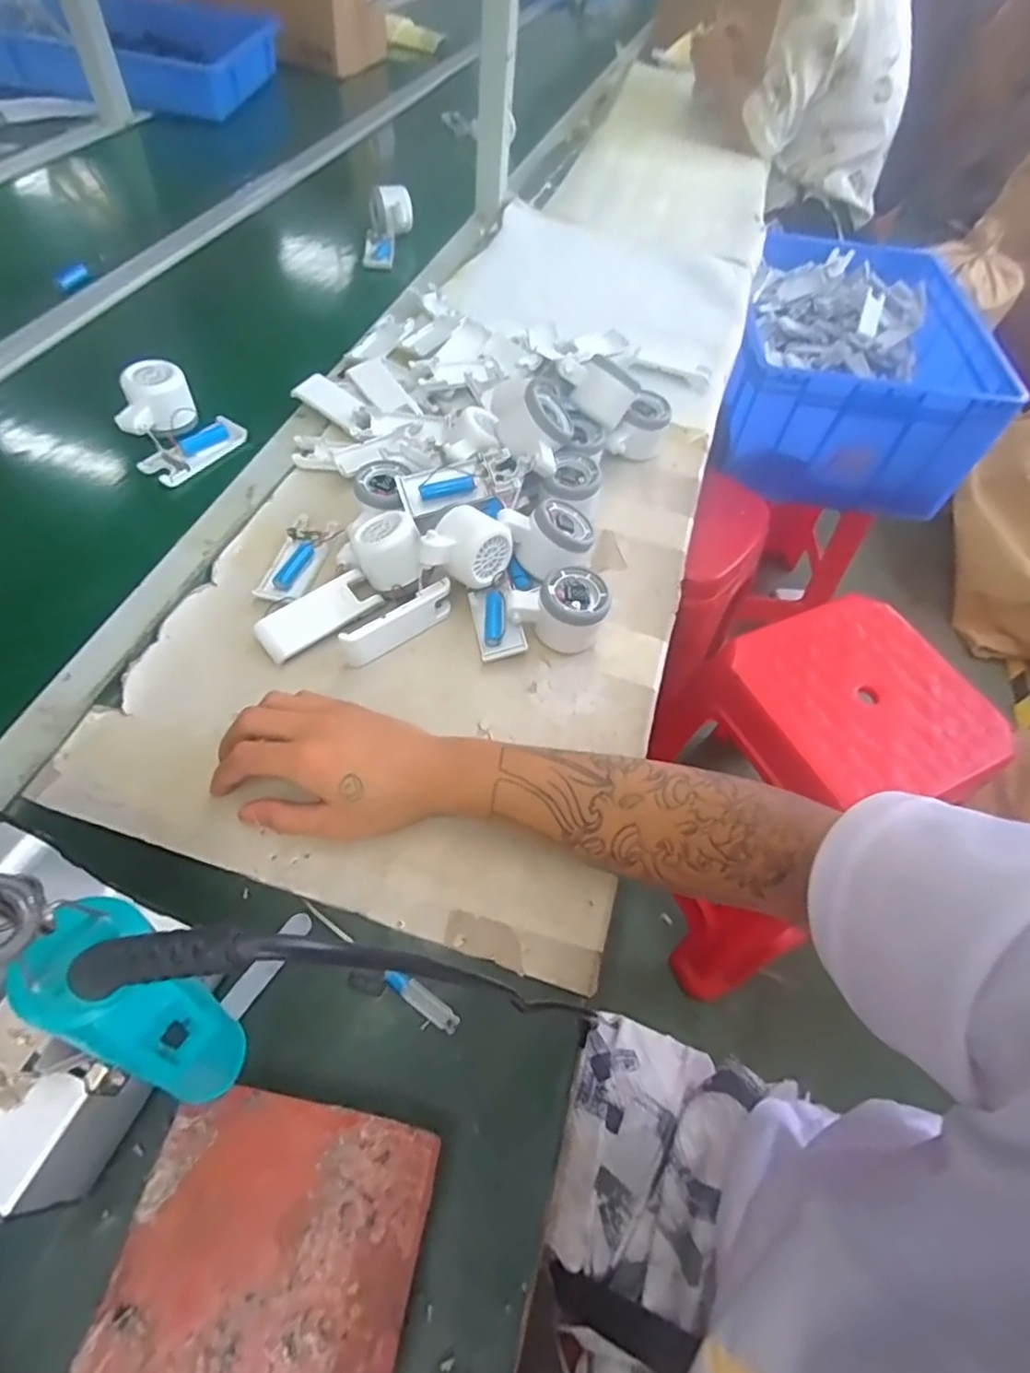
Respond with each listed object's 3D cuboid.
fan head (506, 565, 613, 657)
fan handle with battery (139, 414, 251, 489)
[{"bbox_3d":[0.037,-0.065,0.537,0.076,0.052,0.053,17,56,5],"label":"fan head"},{"bbox_3d":[-0.318,-0.236,0.633,0.042,0.021,0.104,34,59,16],"label":"fan handle with battery"}]

